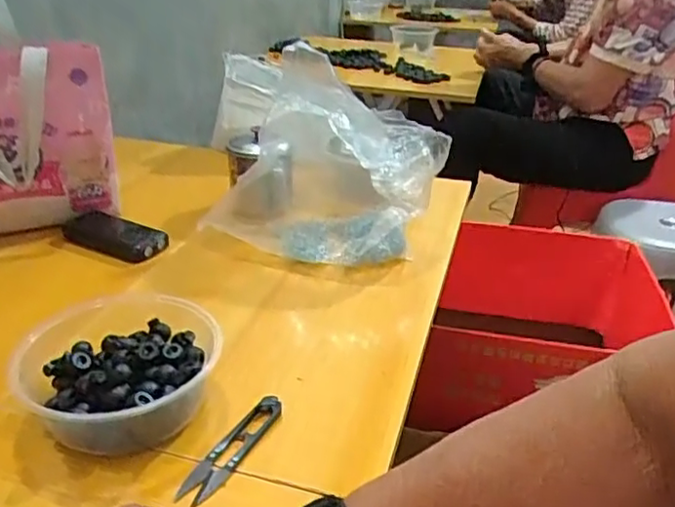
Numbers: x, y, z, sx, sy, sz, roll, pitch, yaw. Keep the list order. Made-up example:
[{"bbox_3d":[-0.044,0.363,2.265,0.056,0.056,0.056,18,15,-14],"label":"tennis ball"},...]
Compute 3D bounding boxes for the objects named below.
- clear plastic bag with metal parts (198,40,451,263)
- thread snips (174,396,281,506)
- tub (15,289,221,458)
[{"bbox_3d":[-0.009,-0.093,0.713,0.248,0.151,0.181,9,28,17],"label":"clear plastic bag with metal parts"},{"bbox_3d":[-0.073,0.134,0.438,0.022,0.012,0.101,16,31,22],"label":"thread snips"},{"bbox_3d":[-0.156,0.086,0.459,0.133,0.070,0.144,2,29,-1],"label":"tub"}]

